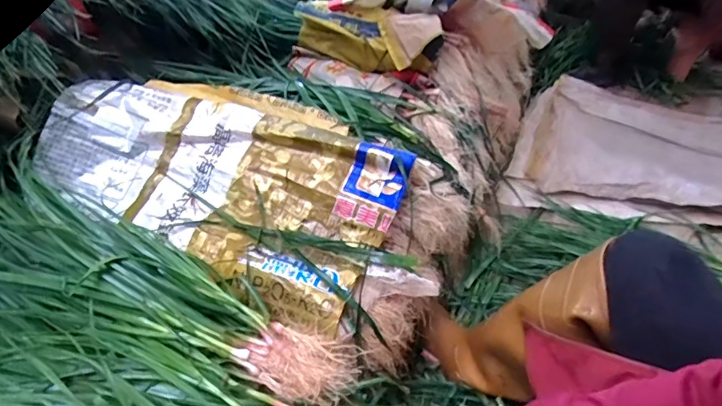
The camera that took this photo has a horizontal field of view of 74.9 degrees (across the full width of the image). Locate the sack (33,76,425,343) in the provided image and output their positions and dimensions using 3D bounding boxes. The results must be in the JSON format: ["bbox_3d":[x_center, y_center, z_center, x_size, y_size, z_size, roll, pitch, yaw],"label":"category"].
[{"bbox_3d":[-0.220,-0.053,0.788,0.553,0.169,0.335,16,43,20],"label":"sack"}]

